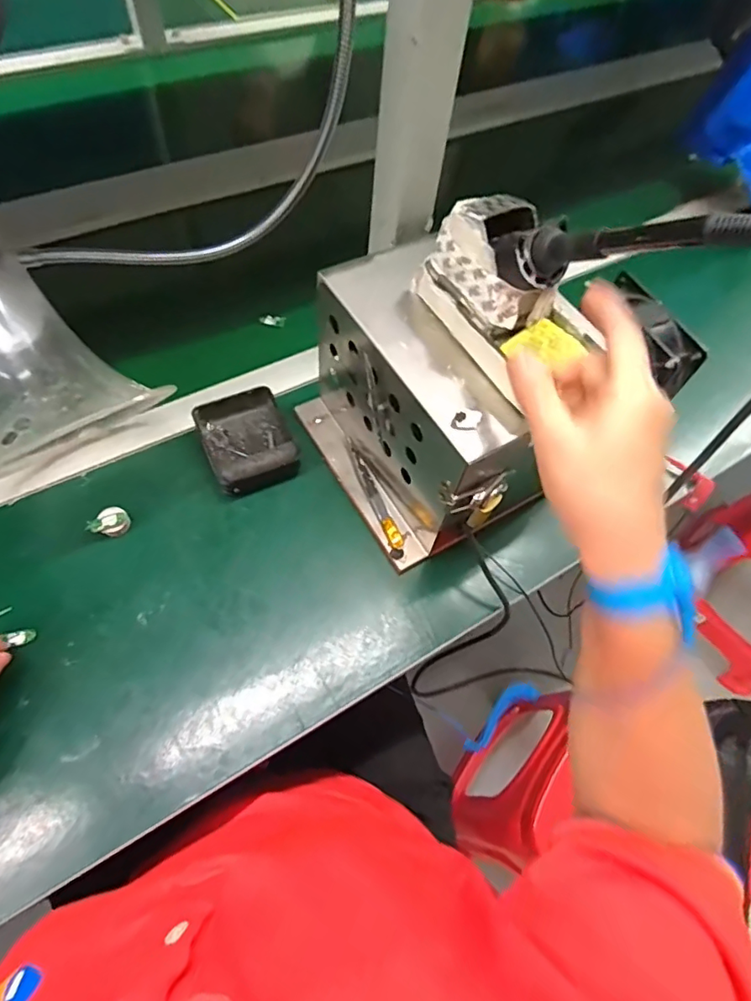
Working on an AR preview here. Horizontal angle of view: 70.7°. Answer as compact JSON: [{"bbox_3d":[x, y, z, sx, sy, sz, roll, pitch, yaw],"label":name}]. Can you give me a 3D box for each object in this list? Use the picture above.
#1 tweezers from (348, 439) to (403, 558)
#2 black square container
[{"bbox_3d":[-0.001,-0.003,0.484,0.013,0.014,0.119,-18,65,-14],"label":"tweezers"},{"bbox_3d":[-0.121,-0.060,0.499,0.080,0.036,0.098,-23,66,-16],"label":"black square container"}]

